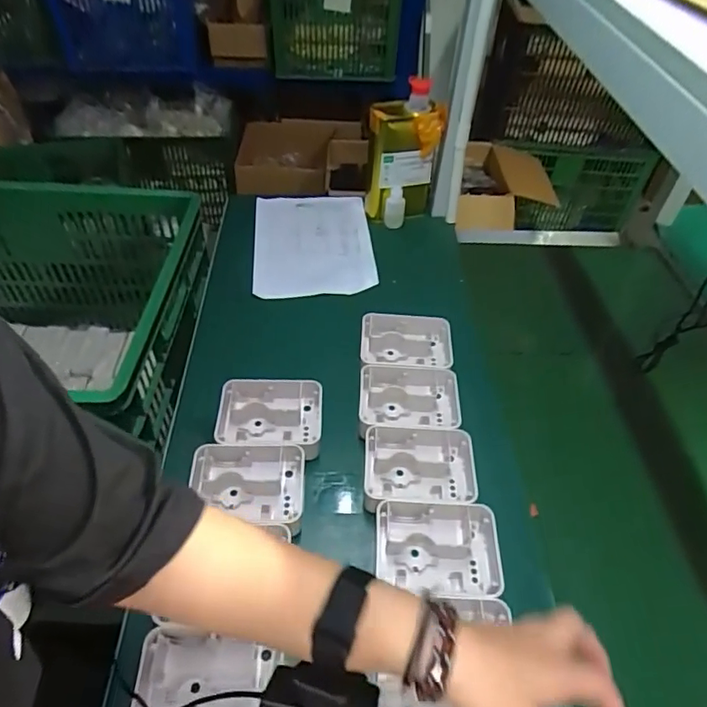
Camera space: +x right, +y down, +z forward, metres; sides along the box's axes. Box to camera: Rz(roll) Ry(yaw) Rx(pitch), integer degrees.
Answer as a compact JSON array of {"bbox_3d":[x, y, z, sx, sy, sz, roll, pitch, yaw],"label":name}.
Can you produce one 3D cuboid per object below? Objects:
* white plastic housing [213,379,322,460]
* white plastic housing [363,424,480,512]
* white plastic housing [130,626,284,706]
[{"bbox_3d":[-0.110,0.084,0.672,0.134,0.043,0.099,3,48,-1],"label":"white plastic housing"},{"bbox_3d":[0.080,0.141,0.625,0.136,0.042,0.099,1,48,-2],"label":"white plastic housing"},{"bbox_3d":[-0.131,0.305,0.468,0.123,0.035,0.093,3,48,-1],"label":"white plastic housing"}]

